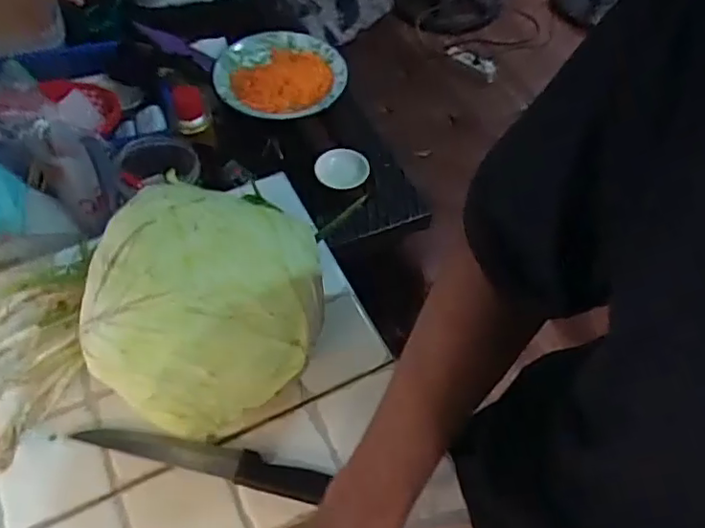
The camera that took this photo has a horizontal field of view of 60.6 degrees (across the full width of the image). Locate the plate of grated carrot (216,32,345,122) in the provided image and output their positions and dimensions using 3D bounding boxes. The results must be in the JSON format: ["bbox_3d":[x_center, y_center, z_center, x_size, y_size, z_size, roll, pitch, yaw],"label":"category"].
[{"bbox_3d":[-0.111,-0.295,0.946,0.193,0.043,0.168,1,58,-2],"label":"plate of grated carrot"}]

